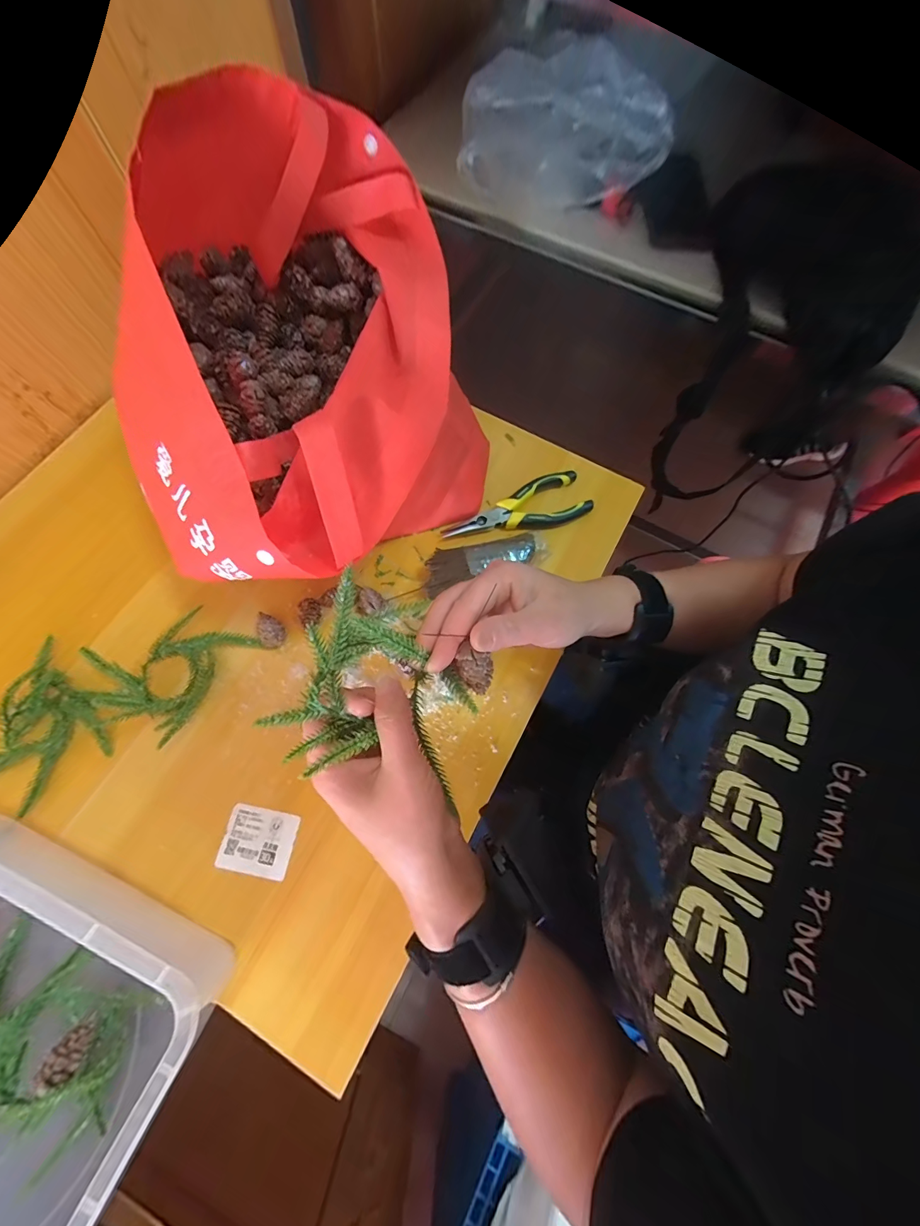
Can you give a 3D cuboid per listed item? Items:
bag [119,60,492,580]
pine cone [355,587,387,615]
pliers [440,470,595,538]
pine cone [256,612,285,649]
[{"bbox_3d":[-0.123,-0.204,0.363,0.244,0.200,0.374,-12,73,-5],"label":"bag"},{"bbox_3d":[-0.086,-0.009,0.396,0.029,0.024,0.025,30,74,8],"label":"pine cone"},{"bbox_3d":[0.060,-0.106,0.432,0.157,0.017,0.054,-22,74,-8],"label":"pliers"},{"bbox_3d":[-0.178,0.015,0.385,0.022,0.021,0.037,-19,74,-7],"label":"pine cone"}]

